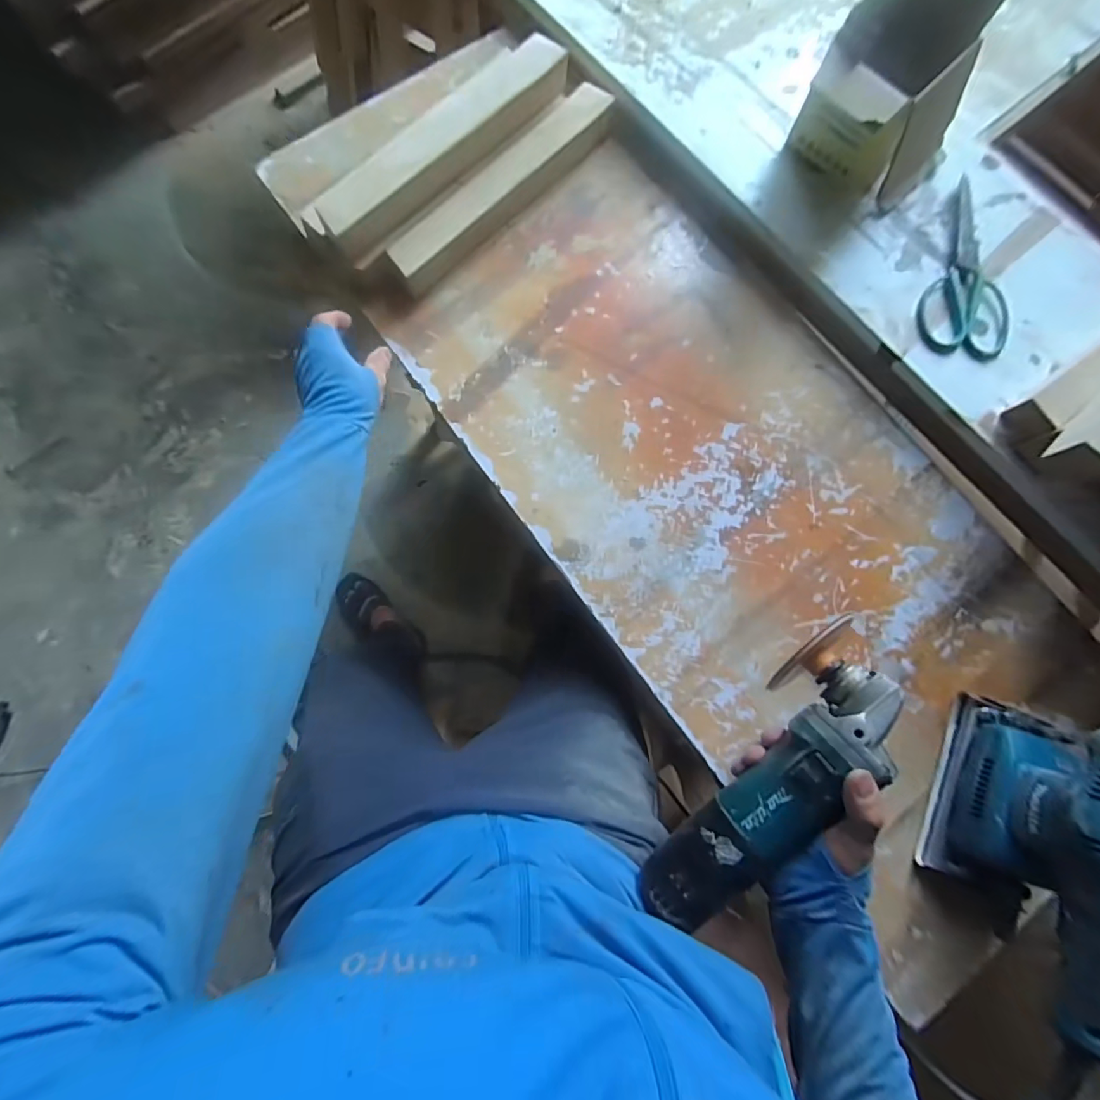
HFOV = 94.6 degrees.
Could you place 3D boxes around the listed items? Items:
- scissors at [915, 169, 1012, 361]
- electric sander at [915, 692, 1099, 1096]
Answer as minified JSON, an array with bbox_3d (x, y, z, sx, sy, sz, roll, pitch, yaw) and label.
[{"bbox_3d":[0.495,-0.334,0.602,0.099,0.007,0.230,12,80,1],"label":"scissors"},{"bbox_3d":[0.431,0.270,0.452,0.086,0.157,0.257,25,81,4],"label":"electric sander"}]

